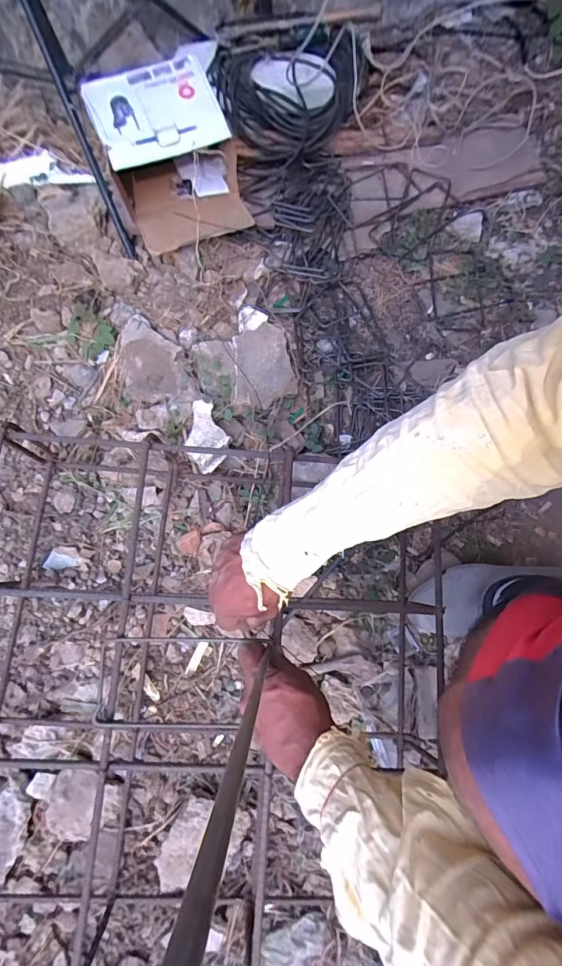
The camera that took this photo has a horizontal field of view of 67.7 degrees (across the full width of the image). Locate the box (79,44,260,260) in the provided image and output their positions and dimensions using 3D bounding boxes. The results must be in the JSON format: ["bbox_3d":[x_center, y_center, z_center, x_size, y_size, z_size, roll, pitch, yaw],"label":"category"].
[{"bbox_3d":[-0.203,-0.601,0.790,0.225,0.164,0.261,-23,74,-5],"label":"box"}]

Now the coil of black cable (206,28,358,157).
[{"bbox_3d":[0.019,-0.810,0.862,0.324,0.058,0.249,-9,90,-1],"label":"coil of black cable"}]

